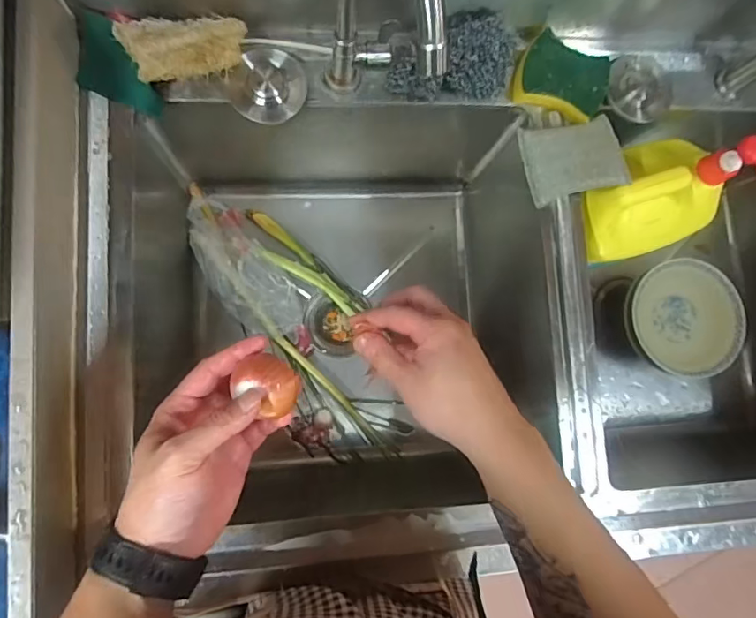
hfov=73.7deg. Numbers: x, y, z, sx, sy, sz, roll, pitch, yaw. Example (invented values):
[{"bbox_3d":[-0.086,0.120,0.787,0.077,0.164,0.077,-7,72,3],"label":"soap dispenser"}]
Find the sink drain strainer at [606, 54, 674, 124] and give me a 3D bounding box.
[{"bbox_3d":[0.319,-0.270,0.619,0.085,0.027,0.069,27,82,-4],"label":"sink drain strainer"}]

